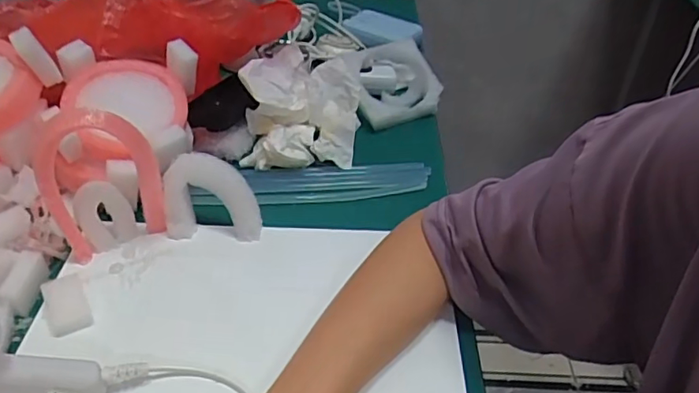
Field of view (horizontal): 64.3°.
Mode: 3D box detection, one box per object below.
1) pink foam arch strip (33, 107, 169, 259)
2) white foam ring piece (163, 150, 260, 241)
[{"bbox_3d":[-0.178,-0.008,0.401,0.078,0.134,0.021,-18,44,-21],"label":"pink foam arch strip"},{"bbox_3d":[-0.109,0.003,0.447,0.074,0.071,0.025,1,41,0],"label":"white foam ring piece"}]

